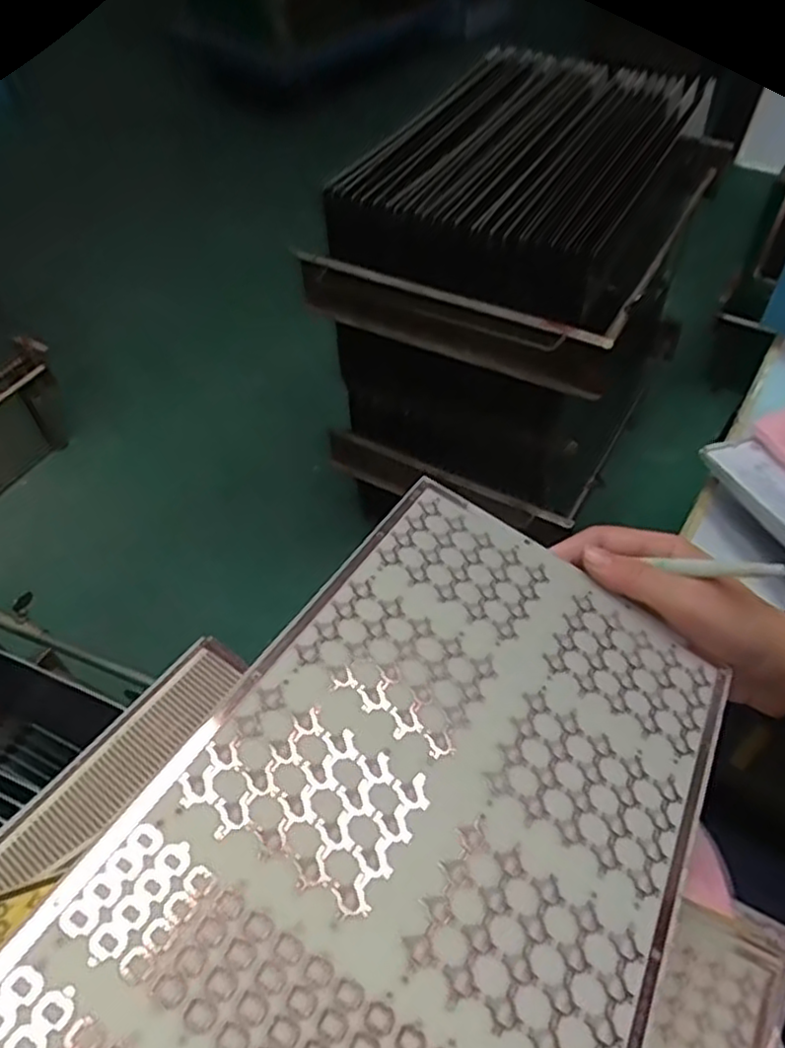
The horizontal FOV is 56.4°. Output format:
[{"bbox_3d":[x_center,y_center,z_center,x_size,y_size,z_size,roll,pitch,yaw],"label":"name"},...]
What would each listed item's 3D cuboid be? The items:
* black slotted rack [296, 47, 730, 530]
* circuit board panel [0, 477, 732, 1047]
[{"bbox_3d":[0.167,-0.324,1.050,0.384,0.441,0.422,23,55,19],"label":"black slotted rack"},{"bbox_3d":[0.017,0.111,0.270,0.182,0.004,0.306,32,46,9],"label":"circuit board panel"}]

